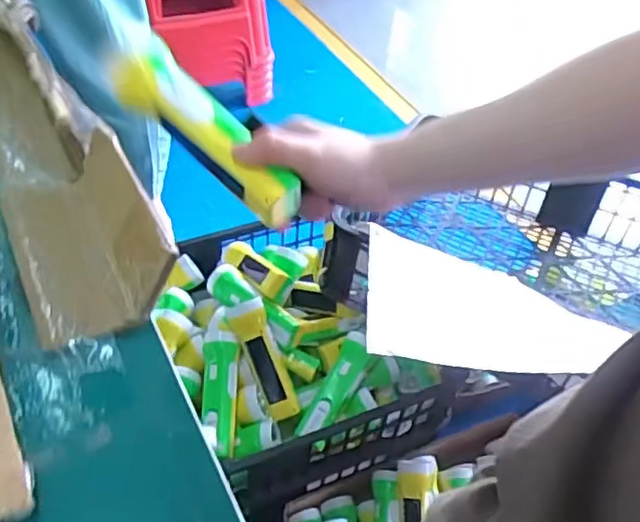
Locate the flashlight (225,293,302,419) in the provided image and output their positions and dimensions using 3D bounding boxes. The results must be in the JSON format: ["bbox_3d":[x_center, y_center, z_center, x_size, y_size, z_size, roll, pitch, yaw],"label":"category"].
[{"bbox_3d":[-0.078,0.135,0.847,0.046,0.050,0.164,-23,93,-23],"label":"flashlight"}]

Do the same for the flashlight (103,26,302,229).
[{"bbox_3d":[-0.083,-0.088,0.432,0.164,0.042,0.042,45,57,9],"label":"flashlight"}]

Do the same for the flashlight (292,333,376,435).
[{"bbox_3d":[0.026,0.171,0.849,0.048,0.056,0.164,25,50,18],"label":"flashlight"}]

